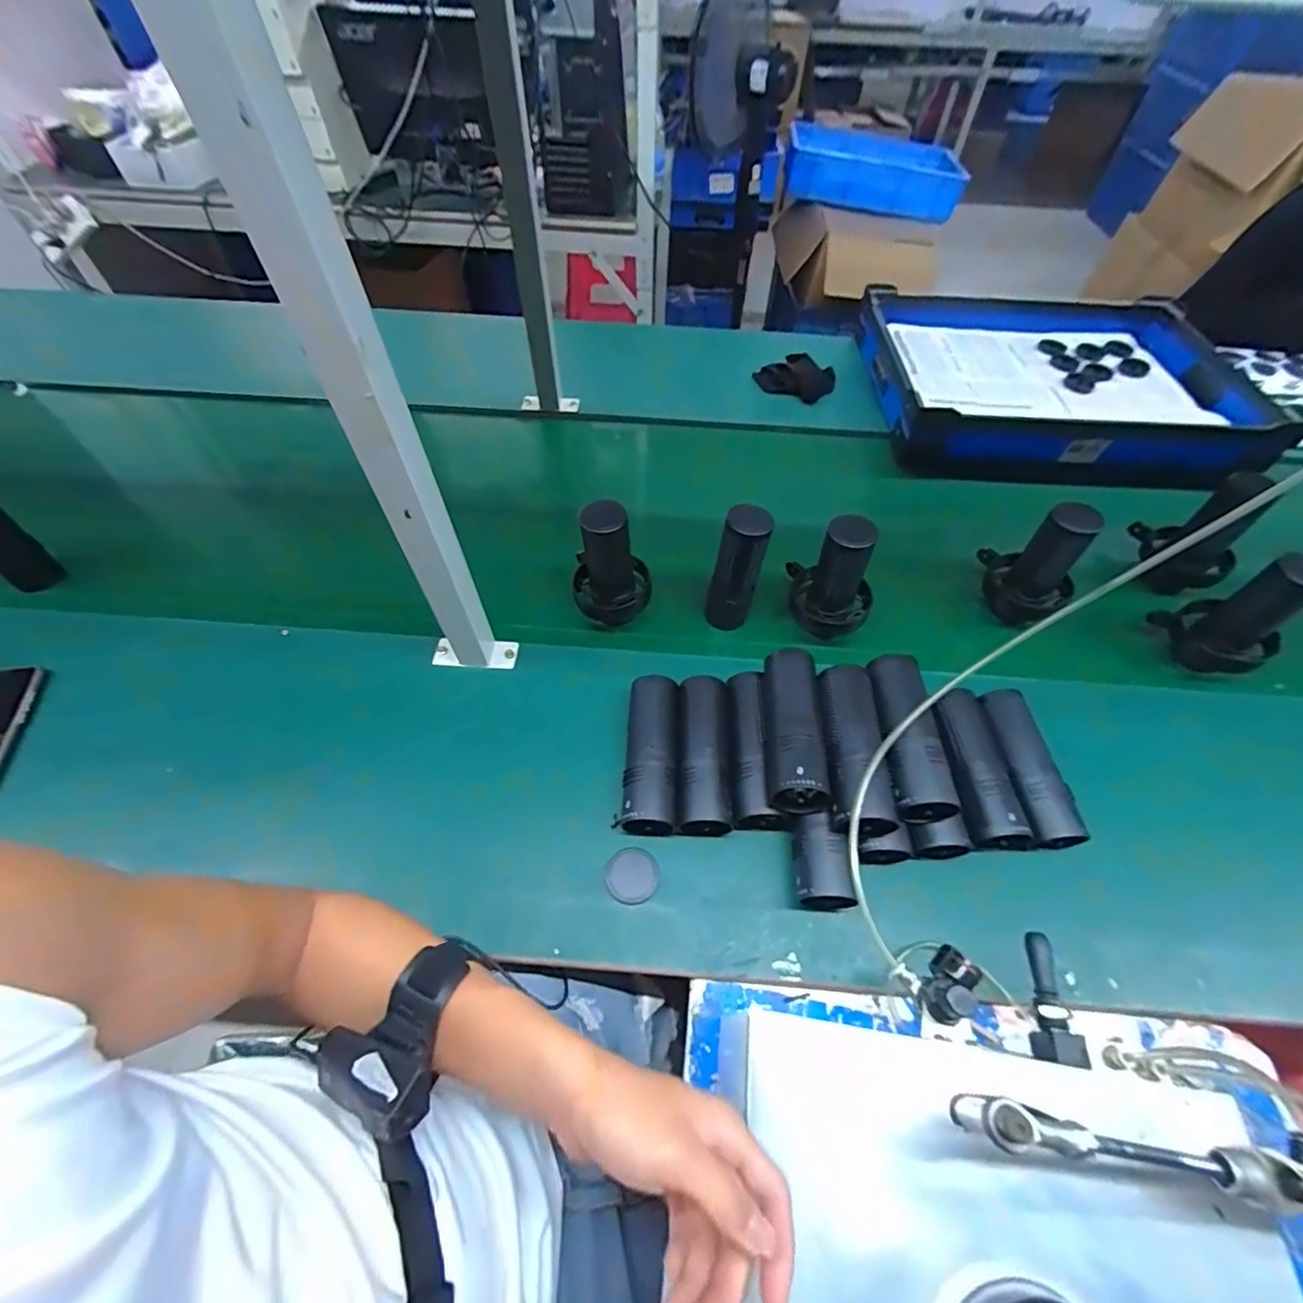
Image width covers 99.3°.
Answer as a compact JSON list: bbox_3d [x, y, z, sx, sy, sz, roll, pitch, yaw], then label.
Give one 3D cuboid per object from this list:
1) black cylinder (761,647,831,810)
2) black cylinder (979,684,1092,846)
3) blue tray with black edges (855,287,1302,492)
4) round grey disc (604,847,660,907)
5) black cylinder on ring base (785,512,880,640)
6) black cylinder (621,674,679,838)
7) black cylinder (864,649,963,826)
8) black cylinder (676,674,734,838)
[{"bbox_3d":[0.140,0.073,0.561,0.059,0.066,0.170,3,56,0],"label":"black cylinder"},{"bbox_3d":[0.386,0.116,0.574,0.051,0.041,0.159,-4,53,-5],"label":"black cylinder"},{"bbox_3d":[0.761,-0.542,1.057,0.691,0.094,0.560,4,56,1],"label":"blue tray with black edges"},{"bbox_3d":[-0.019,0.221,0.543,0.051,0.011,0.053,1,56,-1],"label":"round grey disc"},{"bbox_3d":[0.220,-0.095,0.663,0.110,0.153,0.083,21,58,12],"label":"black cylinder on ring base"},{"bbox_3d":[0.000,0.109,0.594,0.055,0.050,0.166,3,56,0],"label":"black cylinder"},{"bbox_3d":[0.250,0.078,0.553,0.062,0.050,0.168,0,57,-2],"label":"black cylinder"},{"bbox_3d":[0.055,0.109,0.598,0.058,0.052,0.170,2,56,0],"label":"black cylinder"}]

